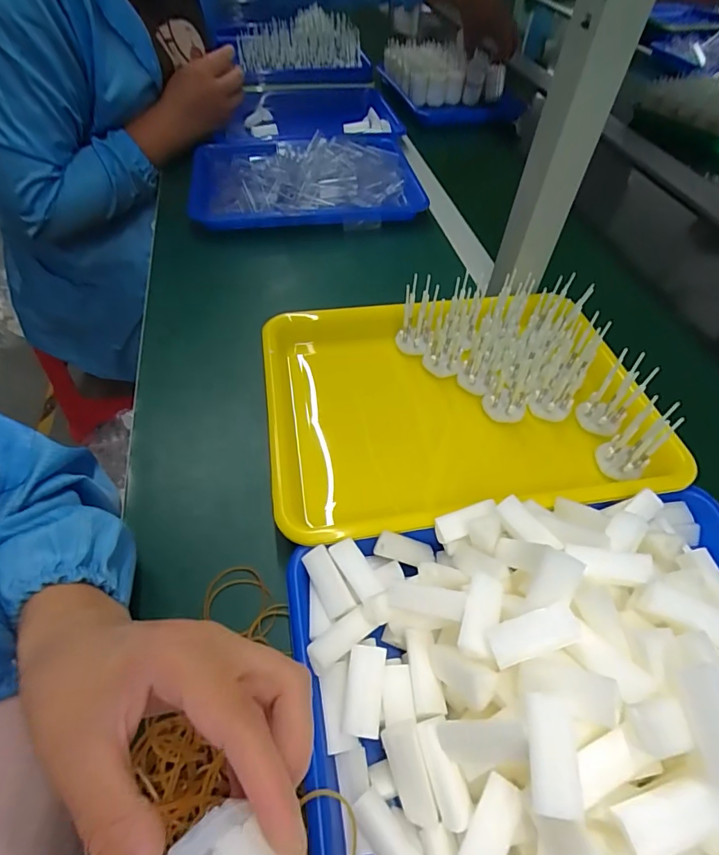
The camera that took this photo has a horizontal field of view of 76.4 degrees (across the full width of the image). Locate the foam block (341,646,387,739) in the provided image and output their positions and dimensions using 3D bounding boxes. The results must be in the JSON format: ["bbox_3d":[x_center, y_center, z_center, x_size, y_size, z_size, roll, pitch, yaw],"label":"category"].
[{"bbox_3d":[0.003,0.149,0.260,0.021,0.009,0.044,7,52,2],"label":"foam block"}]

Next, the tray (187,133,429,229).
[{"bbox_3d":[-0.086,-0.373,0.673,0.324,0.046,0.241,-10,54,-11],"label":"tray"}]

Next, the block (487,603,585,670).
[{"bbox_3d":[0.090,0.107,0.237,0.047,0.010,0.020,-19,55,-2],"label":"block"}]

